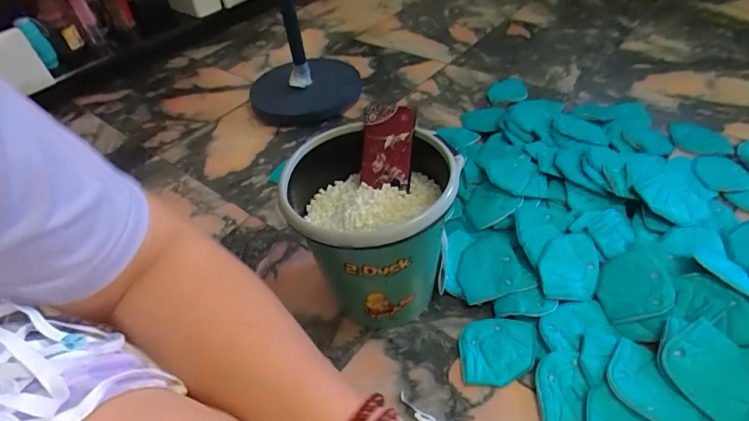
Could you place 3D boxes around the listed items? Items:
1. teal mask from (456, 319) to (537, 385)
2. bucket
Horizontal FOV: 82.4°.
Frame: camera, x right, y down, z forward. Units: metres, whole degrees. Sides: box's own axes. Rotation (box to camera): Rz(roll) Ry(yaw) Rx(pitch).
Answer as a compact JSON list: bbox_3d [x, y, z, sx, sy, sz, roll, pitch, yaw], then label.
[{"bbox_3d":[0.190,0.216,0.660,0.113,0.018,0.096,0,44,8],"label":"teal mask"},{"bbox_3d":[0.005,0.048,0.669,0.229,0.282,0.224,-4,44,4],"label":"bucket"}]

